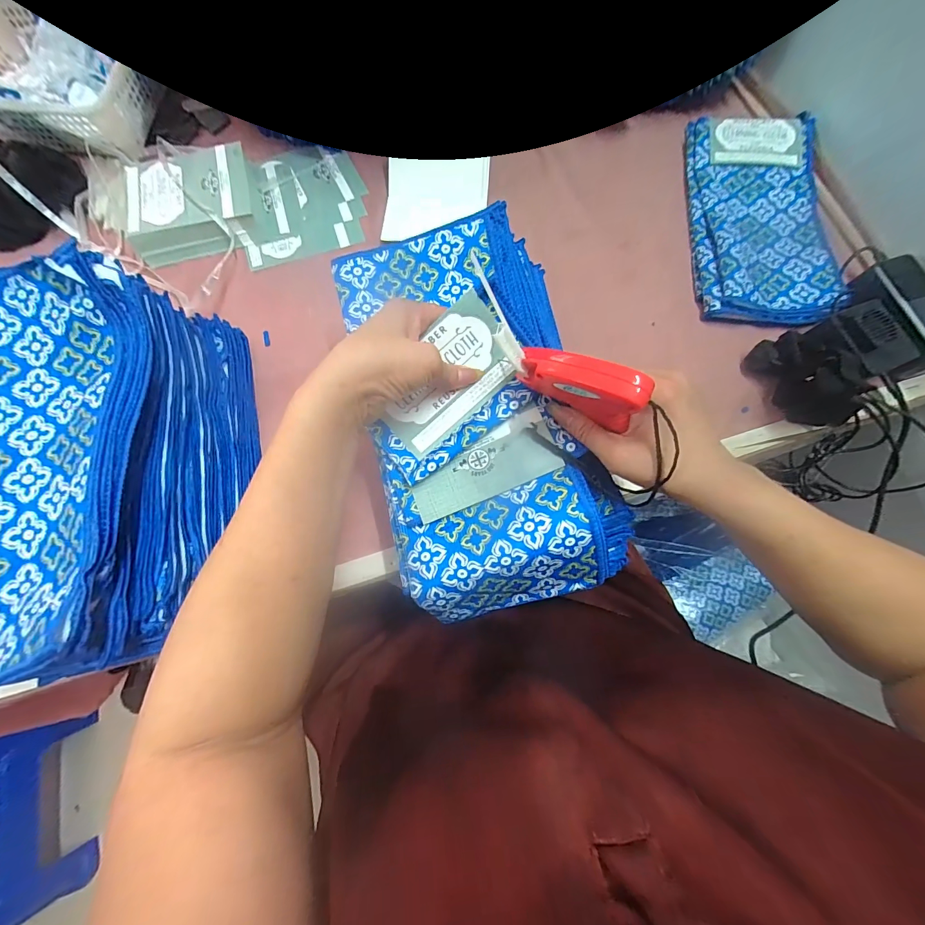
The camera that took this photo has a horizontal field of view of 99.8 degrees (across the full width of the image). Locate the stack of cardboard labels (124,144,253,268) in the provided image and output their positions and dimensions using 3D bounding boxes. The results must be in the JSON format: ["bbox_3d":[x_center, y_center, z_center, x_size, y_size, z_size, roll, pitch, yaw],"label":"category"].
[{"bbox_3d":[-0.347,-0.333,0.496,0.151,0.032,0.152,-14,74,-2],"label":"stack of cardboard labels"}]

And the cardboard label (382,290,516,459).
[{"bbox_3d":[-0.014,-0.065,0.309,0.116,0.014,0.072,-41,110,5],"label":"cardboard label"}]

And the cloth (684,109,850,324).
[{"bbox_3d":[0.376,-0.317,0.490,0.164,0.027,0.316,3,74,3],"label":"cloth"}]

